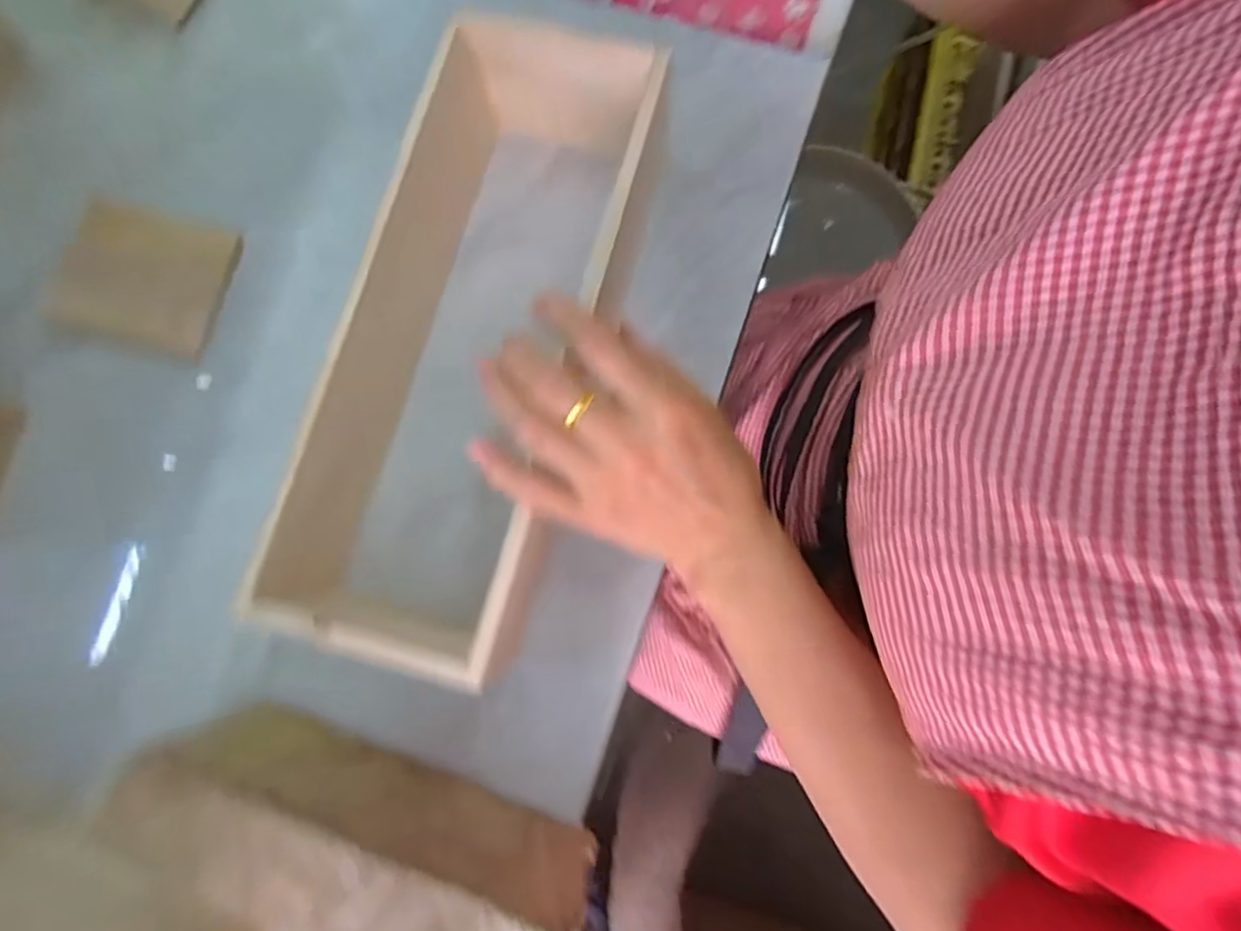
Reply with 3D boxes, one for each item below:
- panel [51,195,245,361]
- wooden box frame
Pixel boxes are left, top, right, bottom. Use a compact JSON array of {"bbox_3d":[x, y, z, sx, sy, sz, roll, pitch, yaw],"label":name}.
[{"bbox_3d":[-0.313,-0.124,0.413,0.109,0.013,0.087,15,81,5],"label":"panel"},{"bbox_3d":[-0.084,-0.071,0.350,0.130,0.095,0.339,16,81,5],"label":"wooden box frame"}]

